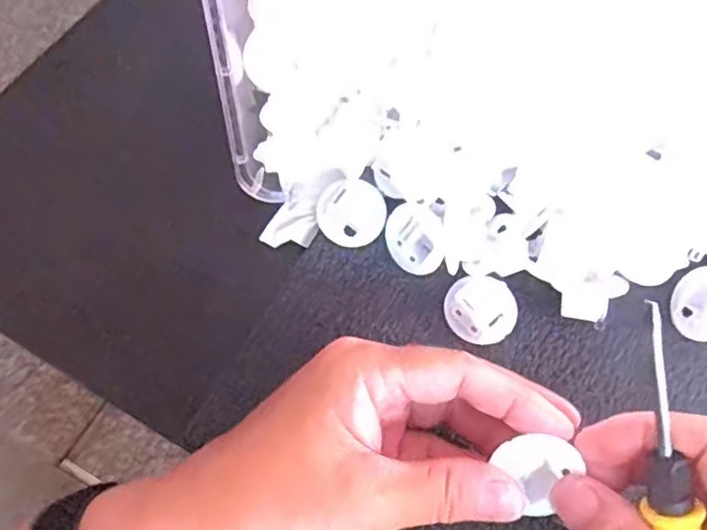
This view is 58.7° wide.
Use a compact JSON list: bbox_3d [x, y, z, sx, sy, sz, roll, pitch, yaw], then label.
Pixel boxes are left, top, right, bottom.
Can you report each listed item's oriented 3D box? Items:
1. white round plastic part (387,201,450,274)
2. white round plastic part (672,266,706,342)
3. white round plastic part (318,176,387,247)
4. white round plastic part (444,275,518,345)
[{"bbox_3d":[0.029,-0.013,0.294,0.031,0.004,0.029,3,98,25],"label":"white round plastic part"},{"bbox_3d":[0.162,0.016,0.290,0.026,0.011,0.036,33,68,14],"label":"white round plastic part"},{"bbox_3d":[-0.001,-0.025,0.306,0.032,0.008,0.032,-42,90,4],"label":"white round plastic part"},{"bbox_3d":[0.059,0.021,0.292,0.032,0.006,0.030,1,82,2],"label":"white round plastic part"}]

